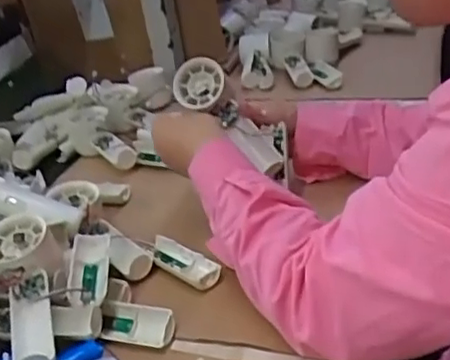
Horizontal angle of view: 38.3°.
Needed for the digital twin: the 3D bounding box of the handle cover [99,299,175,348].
[{"bbox_3d":[-0.076,0.123,0.549,0.066,0.024,0.029,2,30,17],"label":"handle cover"}]

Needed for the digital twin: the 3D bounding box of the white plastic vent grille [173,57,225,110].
[{"bbox_3d":[-0.029,-0.105,0.701,0.057,0.054,0.012,18,-5,18],"label":"white plastic vent grille"}]

